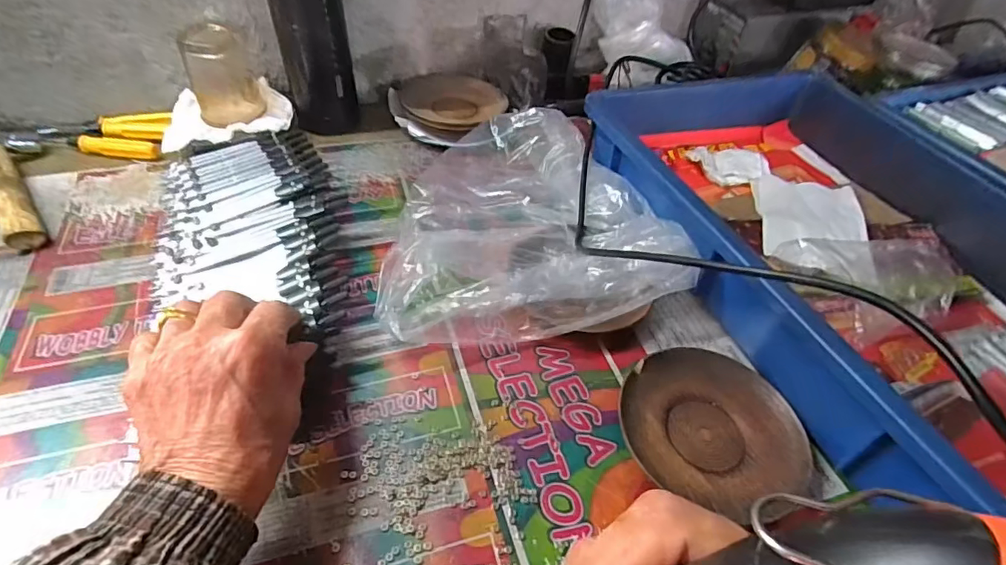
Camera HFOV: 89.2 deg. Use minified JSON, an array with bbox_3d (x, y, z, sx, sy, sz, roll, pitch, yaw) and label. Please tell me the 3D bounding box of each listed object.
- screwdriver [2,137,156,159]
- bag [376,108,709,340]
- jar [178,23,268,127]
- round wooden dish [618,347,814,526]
[{"bbox_3d":[-0.389,-0.129,0.481,0.127,0.013,0.023,1,48,-3],"label":"screwdriver"},{"bbox_3d":[0.009,-0.064,0.434,0.223,0.059,0.254,-5,49,-9],"label":"bag"},{"bbox_3d":[-0.267,-0.198,0.486,0.056,0.078,0.070,-18,52,-20],"label":"jar"},{"bbox_3d":[0.134,0.093,0.331,0.107,0.015,0.109,2,48,-3],"label":"round wooden dish"}]

